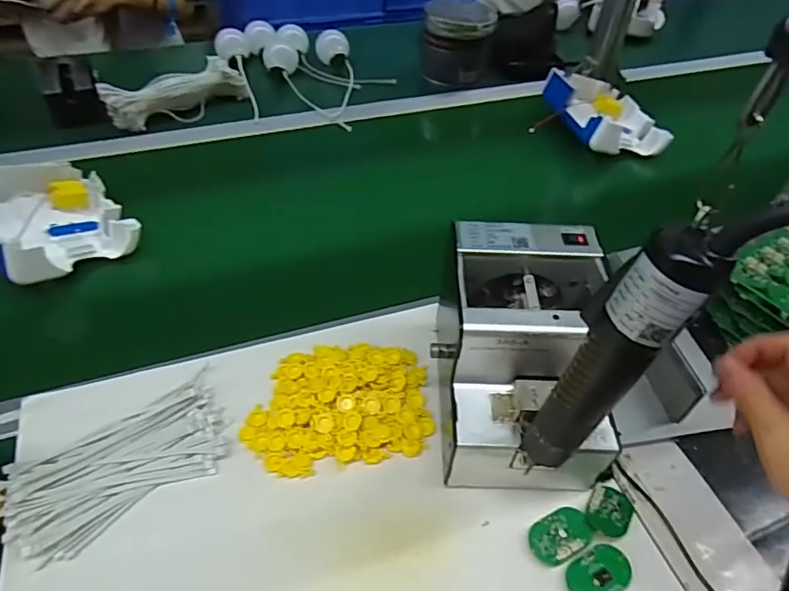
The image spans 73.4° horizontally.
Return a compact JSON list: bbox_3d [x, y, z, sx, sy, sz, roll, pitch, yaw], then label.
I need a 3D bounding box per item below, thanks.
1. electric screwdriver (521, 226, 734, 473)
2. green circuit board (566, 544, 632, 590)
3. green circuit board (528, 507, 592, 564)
[{"bbox_3d":[0.118,0.045,0.310,0.042,0.195,0.028,36,52,22],"label":"electric screwdriver"},{"bbox_3d":[0.156,0.210,0.399,0.053,0.006,0.033,-20,54,-25],"label":"green circuit board"},{"bbox_3d":[0.130,0.188,0.418,0.050,0.005,0.033,-20,53,-25],"label":"green circuit board"}]

